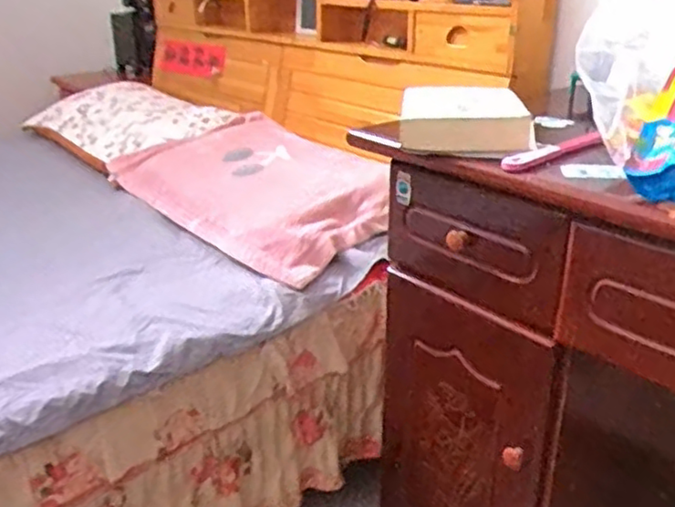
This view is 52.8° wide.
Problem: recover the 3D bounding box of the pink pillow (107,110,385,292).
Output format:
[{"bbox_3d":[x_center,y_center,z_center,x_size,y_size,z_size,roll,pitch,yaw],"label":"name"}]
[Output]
[{"bbox_3d":[-0.179,-0.150,1.461,0.369,0.128,0.767,-16,28,-33],"label":"pink pillow"}]

